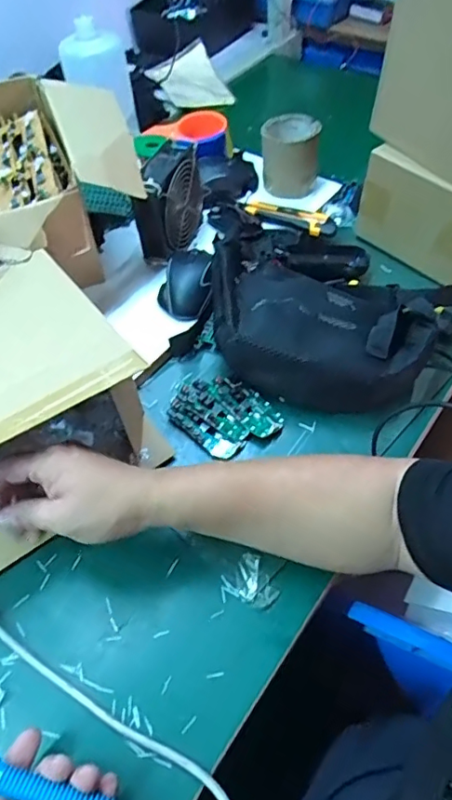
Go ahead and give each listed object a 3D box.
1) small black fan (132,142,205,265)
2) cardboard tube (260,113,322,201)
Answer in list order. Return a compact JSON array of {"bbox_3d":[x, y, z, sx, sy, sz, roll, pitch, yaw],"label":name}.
[{"bbox_3d":[-0.074,-0.264,0.706,0.055,0.109,0.128,14,58,12],"label":"small black fan"},{"bbox_3d":[0.096,-0.367,0.799,0.086,0.092,0.069,10,54,10],"label":"cardboard tube"}]

